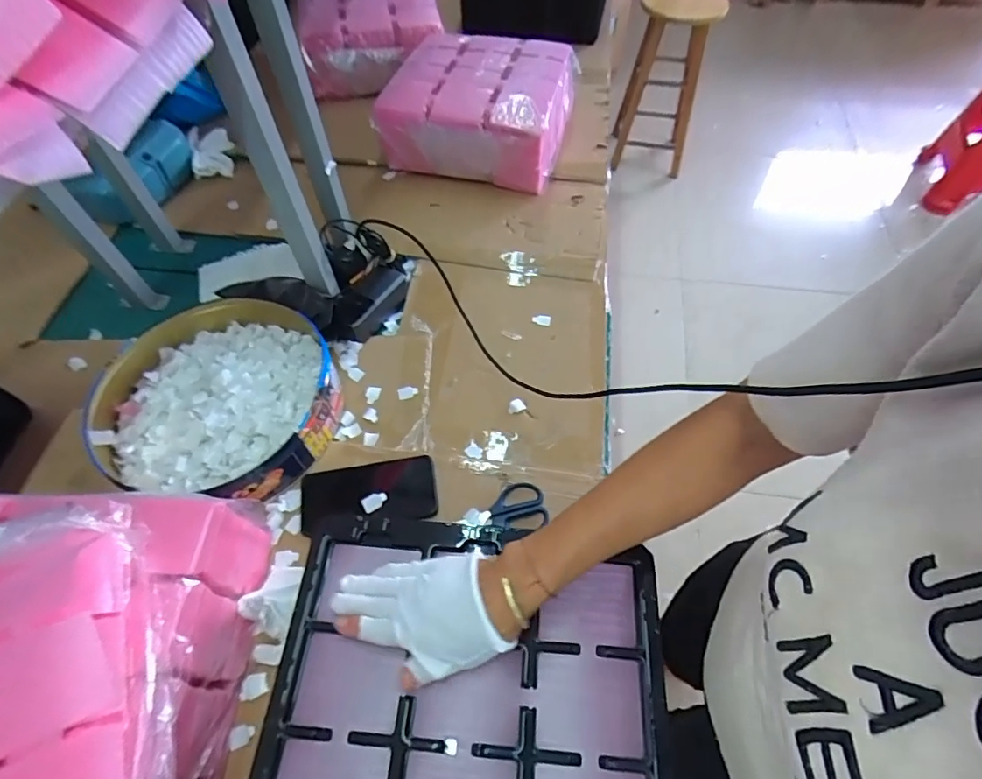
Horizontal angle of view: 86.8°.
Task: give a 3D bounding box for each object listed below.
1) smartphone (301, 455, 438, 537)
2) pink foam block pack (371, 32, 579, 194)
[{"bbox_3d":[-0.156,0.131,0.657,0.167,0.015,0.077,-8,58,-4],"label":"smartphone"},{"bbox_3d":[-0.010,-0.543,1.002,0.301,0.155,0.325,14,59,9],"label":"pink foam block pack"}]

